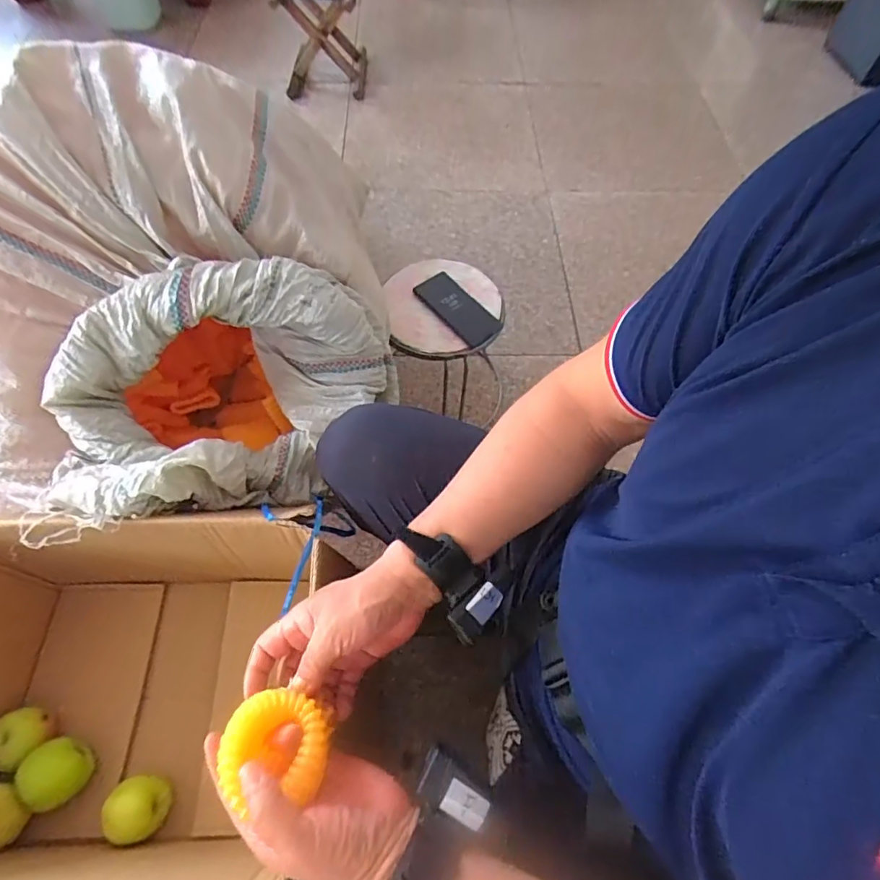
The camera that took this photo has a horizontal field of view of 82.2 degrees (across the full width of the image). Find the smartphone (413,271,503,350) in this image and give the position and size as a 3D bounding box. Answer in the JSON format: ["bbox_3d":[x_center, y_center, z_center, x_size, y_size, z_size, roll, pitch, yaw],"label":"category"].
[{"bbox_3d":[0.033,-0.227,0.875,0.080,0.015,0.160,-38,75,-16],"label":"smartphone"}]

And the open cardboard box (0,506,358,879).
[{"bbox_3d":[-0.325,0.279,0.541,0.425,0.222,0.338,-1,61,-2],"label":"open cardboard box"}]

